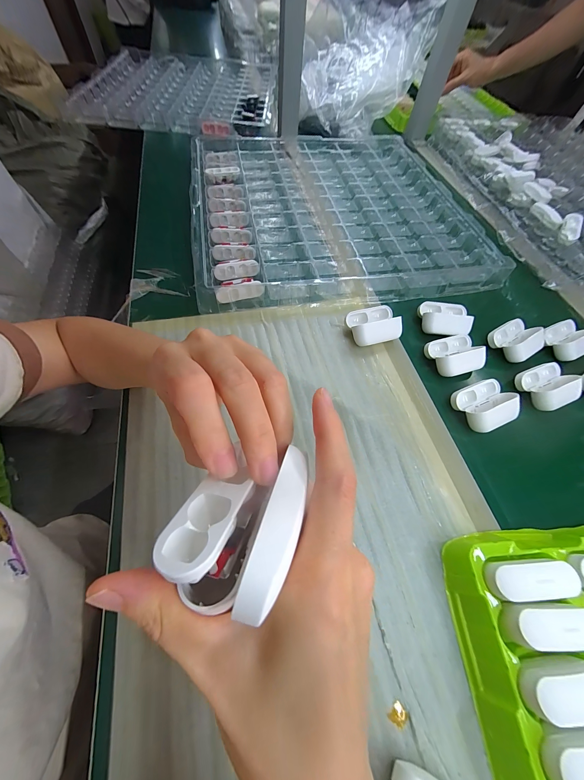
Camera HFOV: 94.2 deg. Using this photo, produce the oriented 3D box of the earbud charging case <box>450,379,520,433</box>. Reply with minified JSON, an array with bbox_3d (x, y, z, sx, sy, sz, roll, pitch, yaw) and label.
[{"bbox_3d":[0.222,0.018,0.312,0.063,0.033,0.052,-19,64,-14],"label":"earbud charging case"}]

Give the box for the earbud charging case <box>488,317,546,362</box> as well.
[{"bbox_3d":[0.302,-0.067,0.365,0.063,0.028,0.053,-29,67,-19],"label":"earbud charging case"}]

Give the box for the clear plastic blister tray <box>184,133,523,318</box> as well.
[{"bbox_3d":[0.072,-0.339,0.485,0.469,0.029,0.471,-7,62,-8],"label":"clear plastic blister tray"}]

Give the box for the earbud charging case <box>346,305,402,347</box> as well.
[{"bbox_3d":[0.104,-0.083,0.349,0.063,0.029,0.048,-11,63,-10],"label":"earbud charging case"}]

